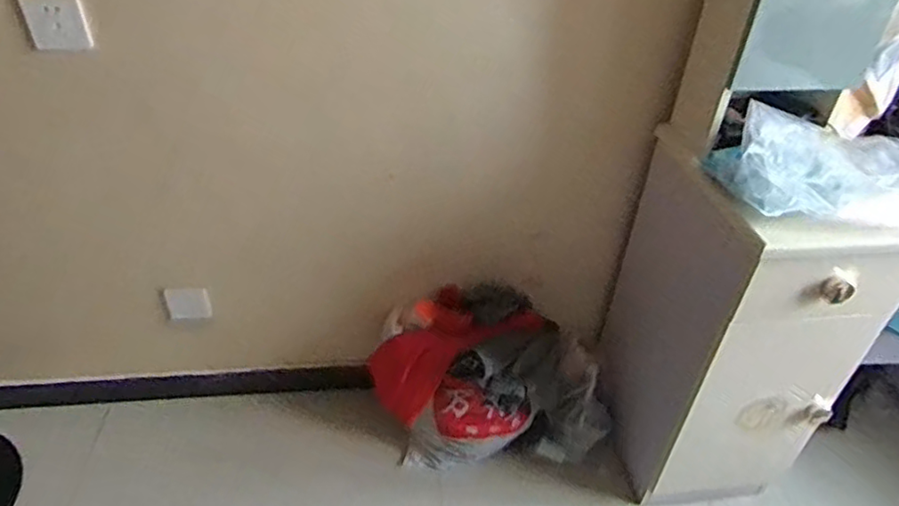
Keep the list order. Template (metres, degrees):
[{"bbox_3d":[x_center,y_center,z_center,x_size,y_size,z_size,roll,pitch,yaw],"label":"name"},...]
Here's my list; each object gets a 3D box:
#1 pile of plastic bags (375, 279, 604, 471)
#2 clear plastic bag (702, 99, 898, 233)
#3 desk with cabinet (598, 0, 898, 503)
[{"bbox_3d":[0.096,0.289,1.443,0.534,0.323,0.271,0,38,-4],"label":"pile of plastic bags"},{"bbox_3d":[0.617,-0.140,0.992,0.343,0.079,0.234,4,38,2],"label":"clear plastic bag"},{"bbox_3d":[0.863,-0.060,1.131,0.931,1.219,0.421,1,38,-2],"label":"desk with cabinet"}]

